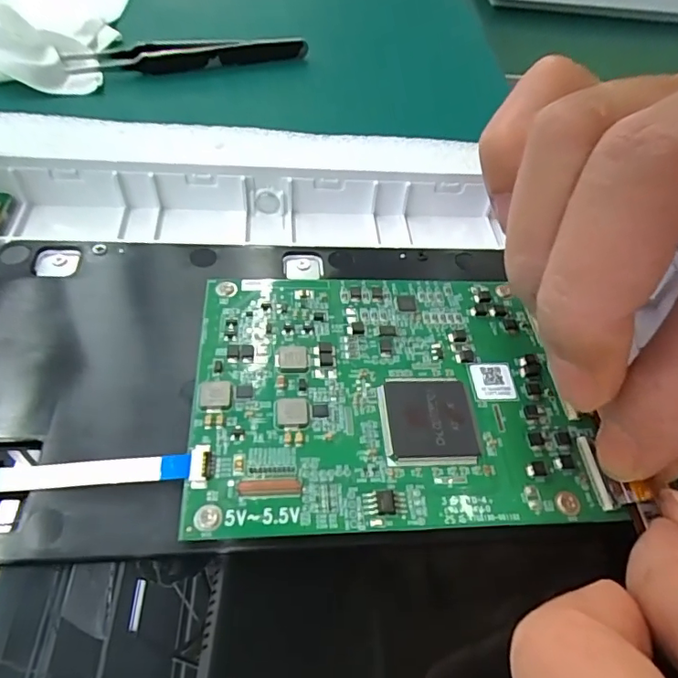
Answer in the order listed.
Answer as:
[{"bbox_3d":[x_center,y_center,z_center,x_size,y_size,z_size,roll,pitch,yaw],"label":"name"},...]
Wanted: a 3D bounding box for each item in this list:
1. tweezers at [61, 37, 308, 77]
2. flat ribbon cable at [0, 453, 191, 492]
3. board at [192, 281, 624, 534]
[{"bbox_3d":[-0.072,-0.139,0.255,0.113,0.011,0.016,-11,53,-15],"label":"tweezers"},{"bbox_3d":[-0.053,0.028,0.108,0.042,0.004,0.006,0,51,-6],"label":"flat ribbon cable"},{"bbox_3d":[0.012,0.011,0.126,0.089,0.004,0.068,-2,54,-5],"label":"board"}]

